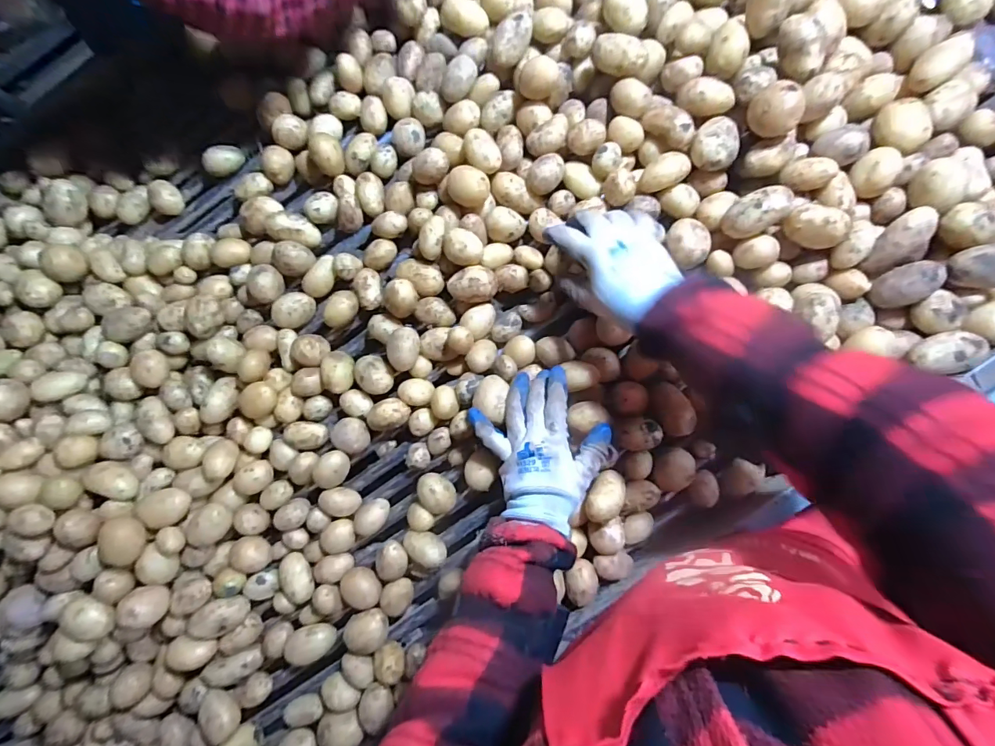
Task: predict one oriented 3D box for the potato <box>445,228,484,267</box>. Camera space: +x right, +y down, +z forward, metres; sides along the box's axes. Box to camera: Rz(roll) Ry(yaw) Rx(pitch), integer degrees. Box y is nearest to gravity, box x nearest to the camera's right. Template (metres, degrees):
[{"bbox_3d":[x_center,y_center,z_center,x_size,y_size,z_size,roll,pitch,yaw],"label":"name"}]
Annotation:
[{"bbox_3d":[-0.041,-0.150,0.533,0.048,0.033,0.039,29,93,9],"label":"potato"}]

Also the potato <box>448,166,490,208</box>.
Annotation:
[{"bbox_3d":[-0.033,-0.223,0.535,0.046,0.036,0.045,0,89,10],"label":"potato"}]

